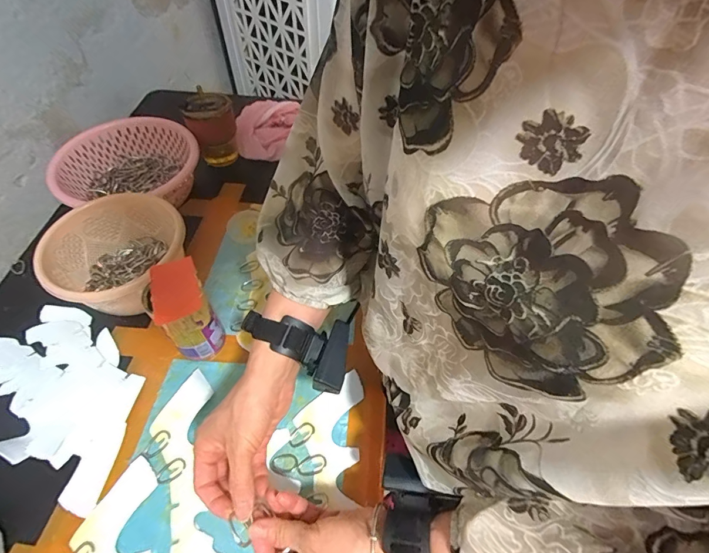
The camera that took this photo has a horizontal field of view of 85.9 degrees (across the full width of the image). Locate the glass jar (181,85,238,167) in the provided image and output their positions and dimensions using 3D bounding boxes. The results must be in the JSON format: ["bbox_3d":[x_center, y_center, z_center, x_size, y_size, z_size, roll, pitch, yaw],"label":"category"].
[{"bbox_3d":[-0.256,-0.269,0.705,0.080,0.111,0.087,-10,56,-6],"label":"glass jar"}]

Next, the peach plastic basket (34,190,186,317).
[{"bbox_3d":[-0.315,-0.021,0.532,0.165,0.105,0.163,0,55,0],"label":"peach plastic basket"}]

